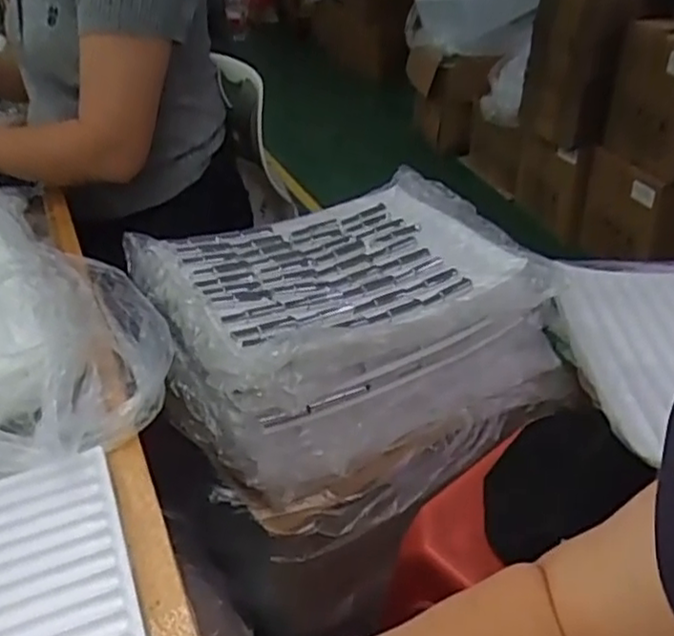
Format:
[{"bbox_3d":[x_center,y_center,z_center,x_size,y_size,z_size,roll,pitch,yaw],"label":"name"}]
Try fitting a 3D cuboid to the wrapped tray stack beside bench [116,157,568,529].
[{"bbox_3d":[0.030,0.008,0.924,0.492,0.198,0.410,-20,39,-24],"label":"wrapped tray stack beside bench"}]

